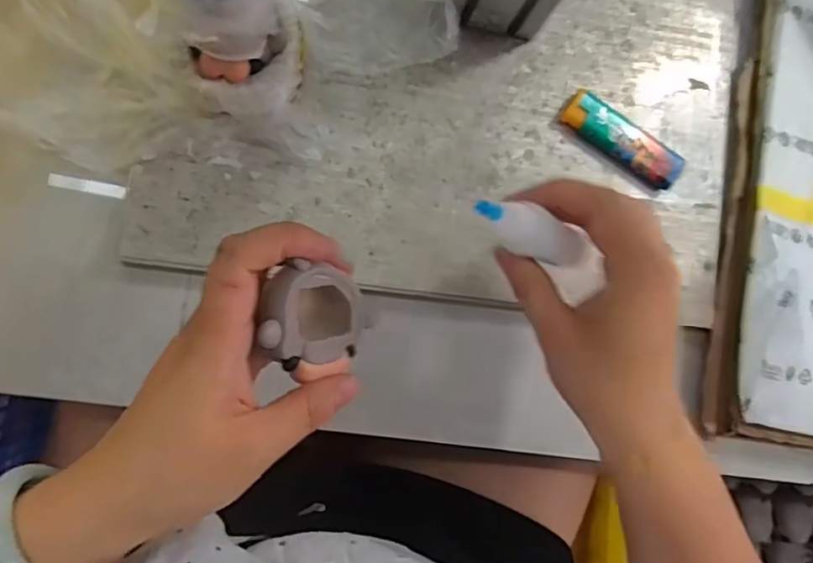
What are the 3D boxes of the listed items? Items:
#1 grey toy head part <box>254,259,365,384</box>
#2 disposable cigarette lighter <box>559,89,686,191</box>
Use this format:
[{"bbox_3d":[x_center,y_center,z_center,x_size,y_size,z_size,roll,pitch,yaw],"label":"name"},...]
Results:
[{"bbox_3d":[-0.043,0.012,0.254,0.043,0.035,0.048,-50,126,-11],"label":"grey toy head part"},{"bbox_3d":[0.130,-0.085,0.367,0.079,0.013,0.023,34,83,-5],"label":"disposable cigarette lighter"}]

